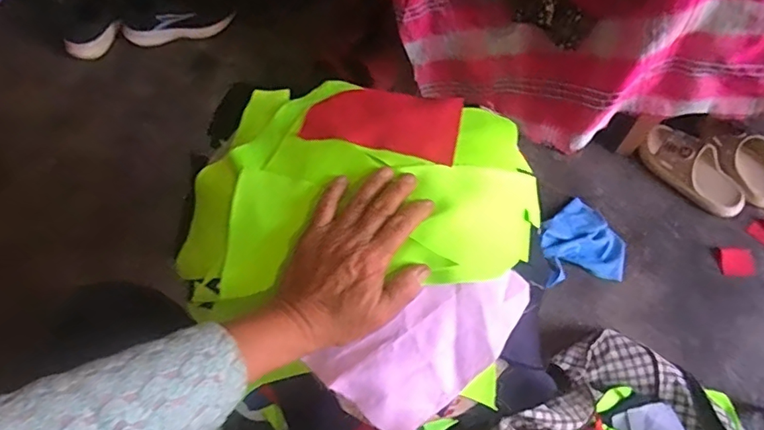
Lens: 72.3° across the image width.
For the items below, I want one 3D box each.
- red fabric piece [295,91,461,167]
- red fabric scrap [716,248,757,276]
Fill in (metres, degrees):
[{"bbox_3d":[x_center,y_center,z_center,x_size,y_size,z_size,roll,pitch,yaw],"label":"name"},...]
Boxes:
[{"bbox_3d":[0.002,-0.091,0.493,0.142,0.021,0.081,8,63,4],"label":"red fabric piece"},{"bbox_3d":[0.637,0.085,0.940,0.065,0.010,0.049,-3,63,-1],"label":"red fabric scrap"}]

